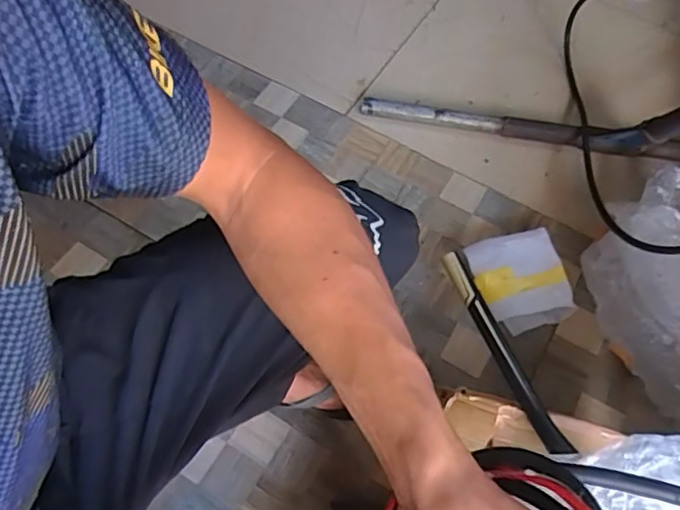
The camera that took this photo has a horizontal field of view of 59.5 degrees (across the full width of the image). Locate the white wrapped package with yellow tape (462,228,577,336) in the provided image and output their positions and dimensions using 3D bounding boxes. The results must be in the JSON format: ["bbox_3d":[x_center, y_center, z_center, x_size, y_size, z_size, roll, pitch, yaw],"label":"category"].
[{"bbox_3d":[0.280,0.046,0.943,0.138,0.065,0.153,-13,62,-9],"label":"white wrapped package with yellow tape"}]

